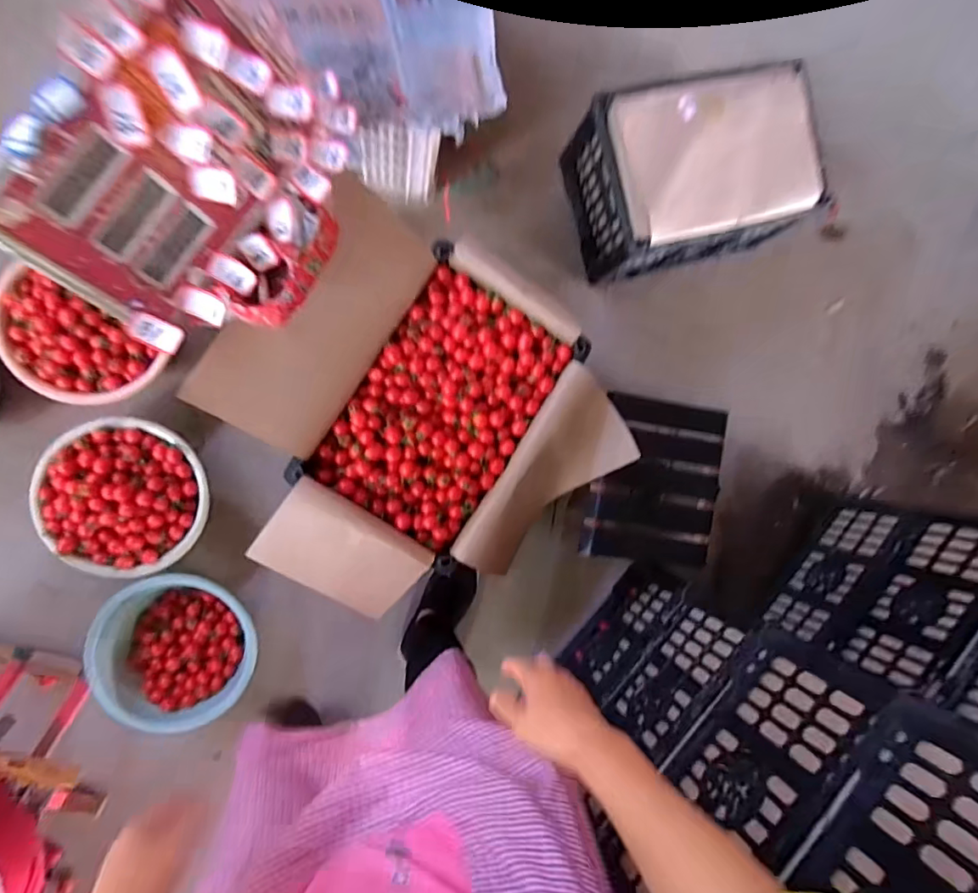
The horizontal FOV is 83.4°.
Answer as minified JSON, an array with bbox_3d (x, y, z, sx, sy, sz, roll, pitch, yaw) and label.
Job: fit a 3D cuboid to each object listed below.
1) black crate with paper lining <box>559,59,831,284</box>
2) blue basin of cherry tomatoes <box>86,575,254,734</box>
[{"bbox_3d":[0.380,-0.509,1.041,0.382,0.207,0.270,-15,95,-9],"label":"black crate with paper lining"},{"bbox_3d":[-0.546,0.351,0.972,0.250,0.099,0.245,0,91,-10],"label":"blue basin of cherry tomatoes"}]

